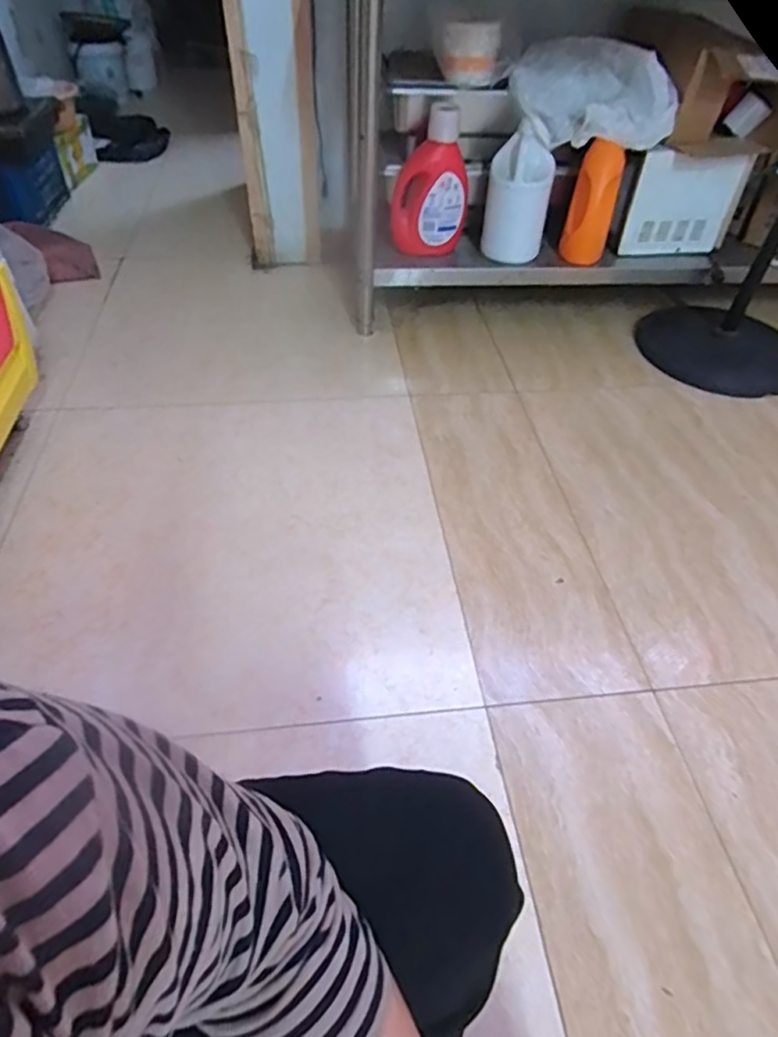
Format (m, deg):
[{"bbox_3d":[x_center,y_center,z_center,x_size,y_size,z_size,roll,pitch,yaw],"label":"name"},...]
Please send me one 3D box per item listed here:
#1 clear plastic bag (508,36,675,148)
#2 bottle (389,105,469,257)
[{"bbox_3d":[0.479,-0.989,1.407,0.376,0.161,0.240,12,47,10],"label":"clear plastic bag"},{"bbox_3d":[0.101,-0.819,1.481,0.189,0.297,0.100,5,46,3],"label":"bottle"}]

